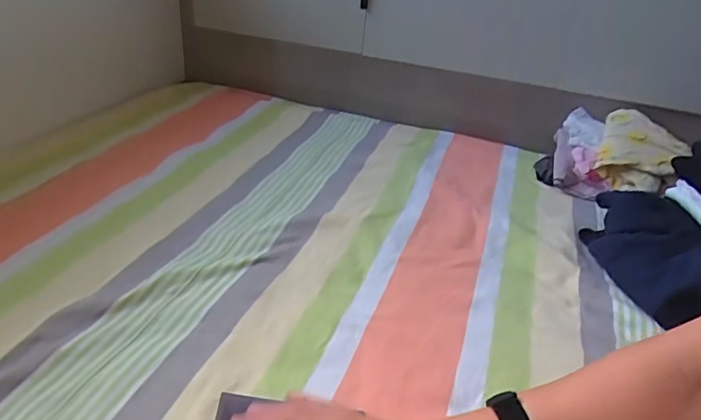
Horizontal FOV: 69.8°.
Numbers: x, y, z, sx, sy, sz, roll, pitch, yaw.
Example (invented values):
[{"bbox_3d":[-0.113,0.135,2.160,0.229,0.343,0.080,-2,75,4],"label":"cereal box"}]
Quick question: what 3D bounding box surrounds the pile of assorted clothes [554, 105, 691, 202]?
[{"bbox_3d":[0.529,-0.102,0.977,0.260,0.114,0.224,24,34,25],"label":"pile of assorted clothes"}]

